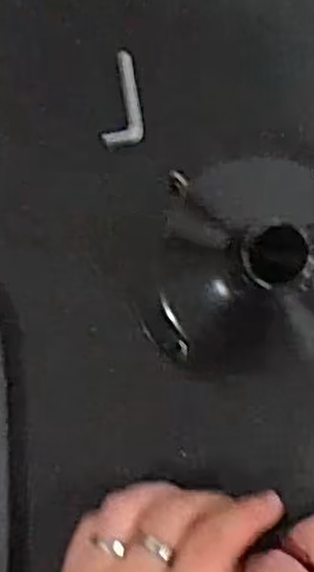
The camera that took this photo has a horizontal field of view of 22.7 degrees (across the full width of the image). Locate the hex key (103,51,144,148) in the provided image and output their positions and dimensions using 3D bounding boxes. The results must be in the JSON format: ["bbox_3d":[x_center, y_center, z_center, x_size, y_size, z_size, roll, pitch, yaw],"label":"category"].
[{"bbox_3d":[-0.019,-0.092,0.383,0.020,0.005,0.045,-10,92,-5],"label":"hex key"}]

